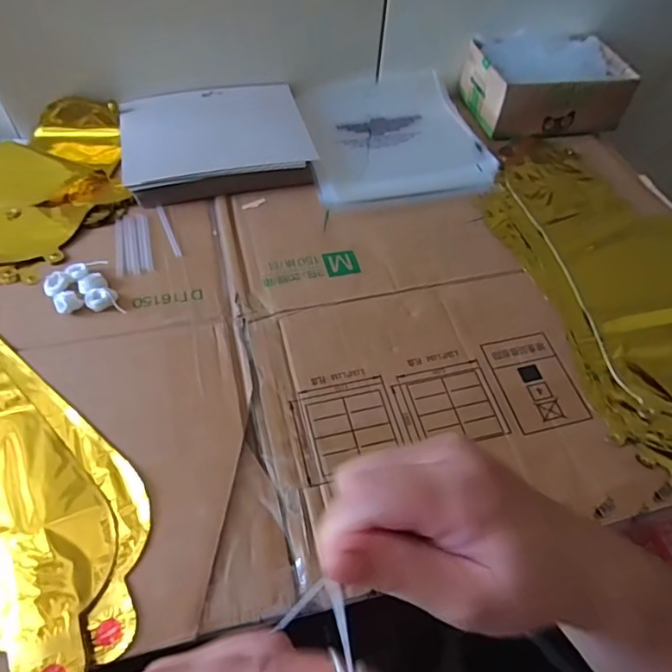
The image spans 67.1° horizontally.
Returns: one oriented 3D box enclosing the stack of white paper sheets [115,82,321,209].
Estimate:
[{"bbox_3d":[-0.141,-0.236,0.596,0.205,0.020,0.177,-12,56,-11],"label":"stack of white paper sheets"}]

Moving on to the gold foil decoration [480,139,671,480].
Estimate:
[{"bbox_3d":[0.311,-0.051,0.518,0.233,0.026,0.440,-7,56,-9],"label":"gold foil decoration"}]

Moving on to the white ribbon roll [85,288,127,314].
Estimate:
[{"bbox_3d":[-0.210,-0.030,0.459,0.027,0.010,0.032,-29,61,-22],"label":"white ribbon roll"}]

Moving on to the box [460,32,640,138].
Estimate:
[{"bbox_3d":[0.273,-0.325,0.649,0.179,0.077,0.128,-5,55,-7],"label":"box"}]

